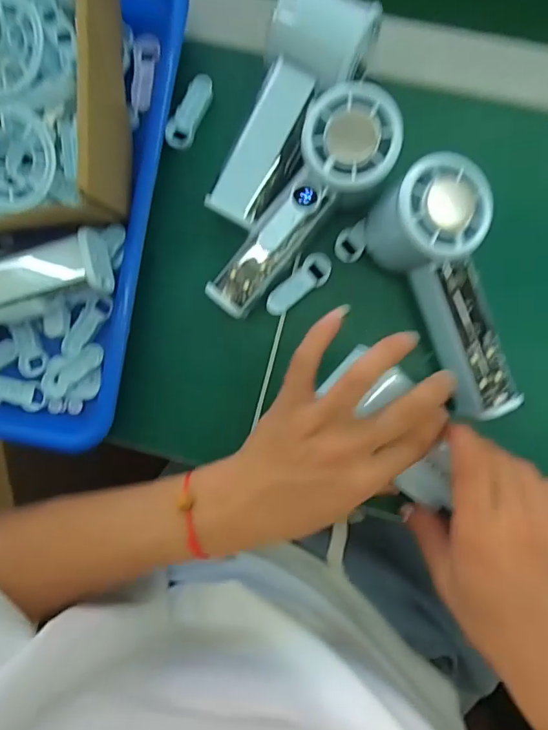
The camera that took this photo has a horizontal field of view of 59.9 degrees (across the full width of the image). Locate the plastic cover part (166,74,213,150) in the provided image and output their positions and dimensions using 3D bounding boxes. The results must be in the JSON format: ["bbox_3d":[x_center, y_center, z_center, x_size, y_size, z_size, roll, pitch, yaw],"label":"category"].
[{"bbox_3d":[-0.058,-0.177,0.335,0.017,0.010,0.051,33,91,6],"label":"plastic cover part"}]

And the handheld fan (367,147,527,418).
[{"bbox_3d":[0.106,-0.043,0.297,0.071,0.053,0.156,-20,99,4],"label":"handheld fan"}]

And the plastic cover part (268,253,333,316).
[{"bbox_3d":[0.018,-0.056,0.332,0.053,0.007,0.019,-43,85,2],"label":"plastic cover part"}]

